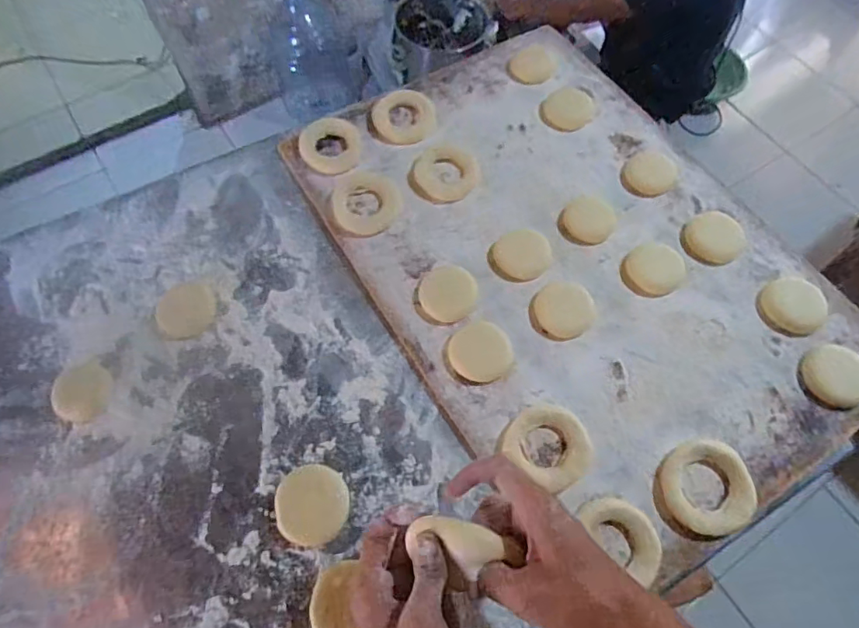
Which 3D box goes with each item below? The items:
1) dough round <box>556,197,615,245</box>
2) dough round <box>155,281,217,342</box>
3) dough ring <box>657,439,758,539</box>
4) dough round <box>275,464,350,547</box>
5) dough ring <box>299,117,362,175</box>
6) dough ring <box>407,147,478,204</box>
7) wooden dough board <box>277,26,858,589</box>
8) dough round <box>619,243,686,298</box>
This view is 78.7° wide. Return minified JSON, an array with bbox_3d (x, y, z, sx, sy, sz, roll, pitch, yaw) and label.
[{"bbox_3d":[0.176,-0.105,0.583,0.058,0.008,0.063,0,66,-1],"label":"dough round"},{"bbox_3d":[-0.251,-0.003,0.539,0.058,0.005,0.061,0,66,-1],"label":"dough round"},{"bbox_3d":[0.241,0.151,0.456,0.074,0.014,0.076,0,66,-1],"label":"dough ring"},{"bbox_3d":[-0.103,0.167,0.462,0.060,0.013,0.065,0,66,-1],"label":"dough round"},{"bbox_3d":[-0.117,-0.198,0.618,0.071,0.007,0.077,-1,66,-1],"label":"dough ring"},{"bbox_3d":[0.018,-0.162,0.607,0.070,0.007,0.079,42,72,16],"label":"dough ring"},{"bbox_3d":[0.153,-0.077,0.572,0.420,0.028,0.591,-29,69,-13],"label":"wooden dough board"},{"bbox_3d":[0.238,-0.047,0.555,0.065,0.007,0.058,-30,70,-14],"label":"dough round"}]

